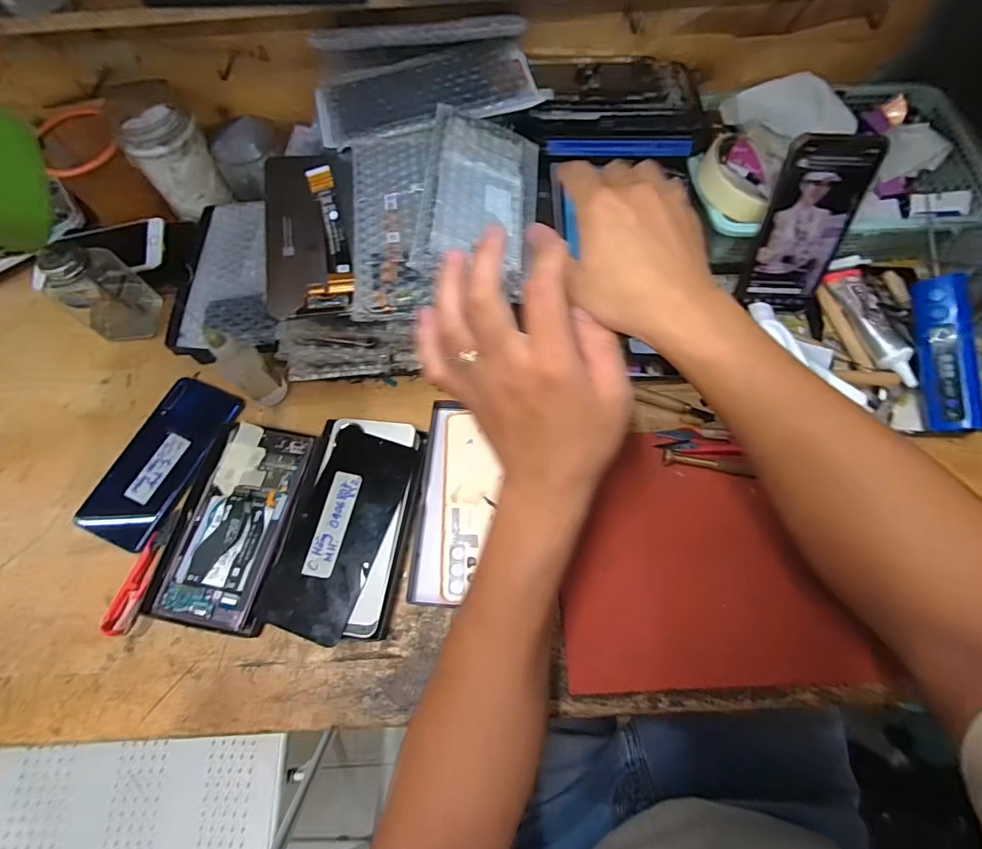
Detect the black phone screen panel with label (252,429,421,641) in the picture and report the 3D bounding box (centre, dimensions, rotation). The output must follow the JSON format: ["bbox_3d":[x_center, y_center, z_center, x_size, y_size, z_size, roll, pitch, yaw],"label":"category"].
[{"bbox_3d":[-0.124,0.085,0.388,0.076,0.006,0.166,17,67,7],"label":"black phone screen panel with label"}]

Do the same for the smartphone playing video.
[{"bbox_3d":[0.272,-0.169,0.411,0.073,0.143,0.007,3,40,1],"label":"smartphone playing video"}]

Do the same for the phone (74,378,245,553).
[{"bbox_3d":[-0.301,0.031,0.432,0.078,0.015,0.158,18,70,10],"label":"phone"}]

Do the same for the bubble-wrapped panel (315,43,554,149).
[{"bbox_3d":[-0.053,-0.283,0.403,0.187,0.014,0.080,-15,68,-4],"label":"bubble-wrapped panel"}]

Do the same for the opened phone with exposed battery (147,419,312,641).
[{"bbox_3d":[-0.217,0.079,0.396,0.093,0.013,0.167,6,68,5],"label":"opened phone with exposed battery"}]

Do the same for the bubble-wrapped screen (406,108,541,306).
[{"bbox_3d":[-0.006,-0.171,0.353,0.086,0.007,0.162,12,66,-18],"label":"bubble-wrapped screen"}]

